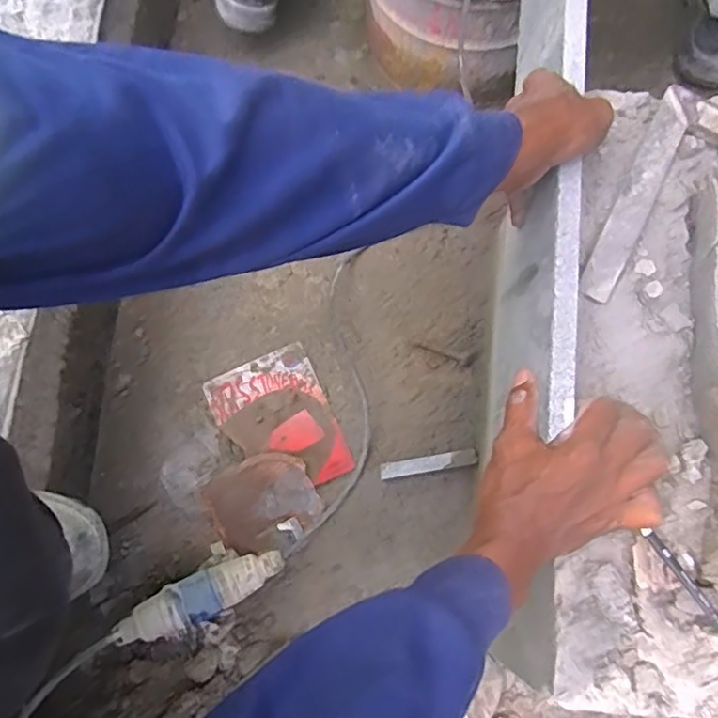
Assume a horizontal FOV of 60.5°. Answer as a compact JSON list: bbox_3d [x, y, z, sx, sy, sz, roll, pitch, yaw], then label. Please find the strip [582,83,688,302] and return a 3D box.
[{"bbox_3d":[0.227,-0.133,0.501,0.028,0.014,0.192,26,77,7],"label":"strip"}]

